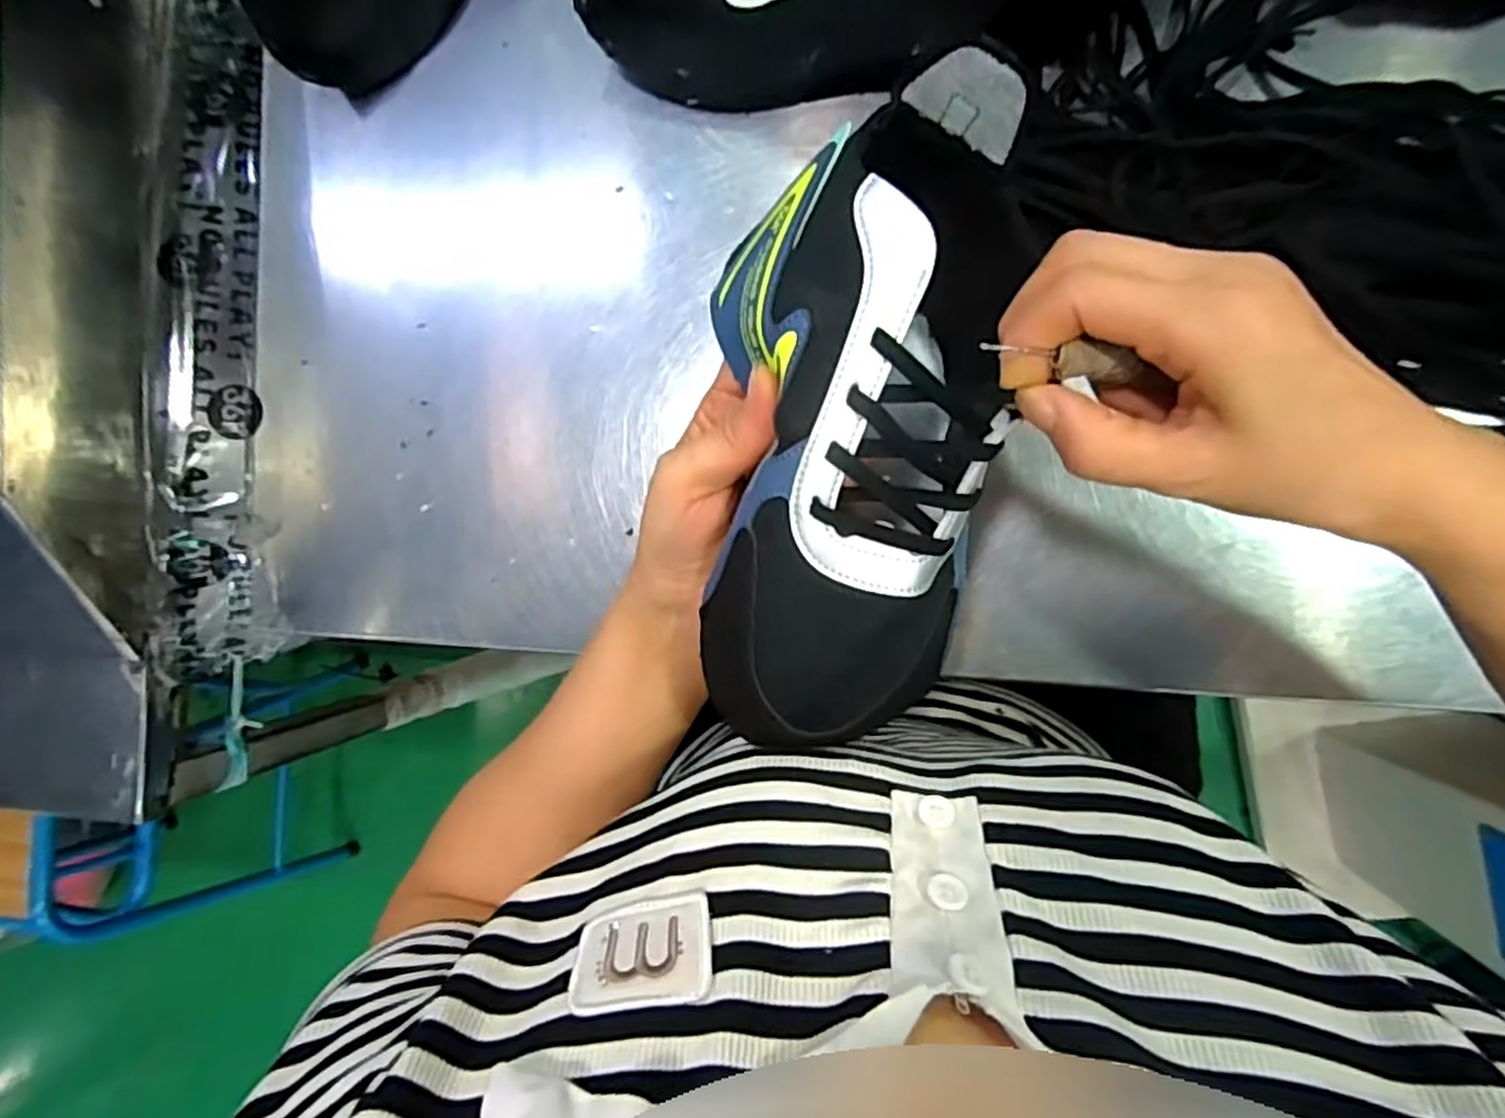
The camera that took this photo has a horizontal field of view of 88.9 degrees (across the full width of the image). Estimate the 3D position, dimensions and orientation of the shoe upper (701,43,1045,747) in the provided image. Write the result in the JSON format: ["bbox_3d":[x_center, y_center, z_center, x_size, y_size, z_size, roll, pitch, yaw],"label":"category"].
[{"bbox_3d":[0.037,-0.056,0.274,0.102,0.053,0.237,12,92,9],"label":"shoe upper"}]

